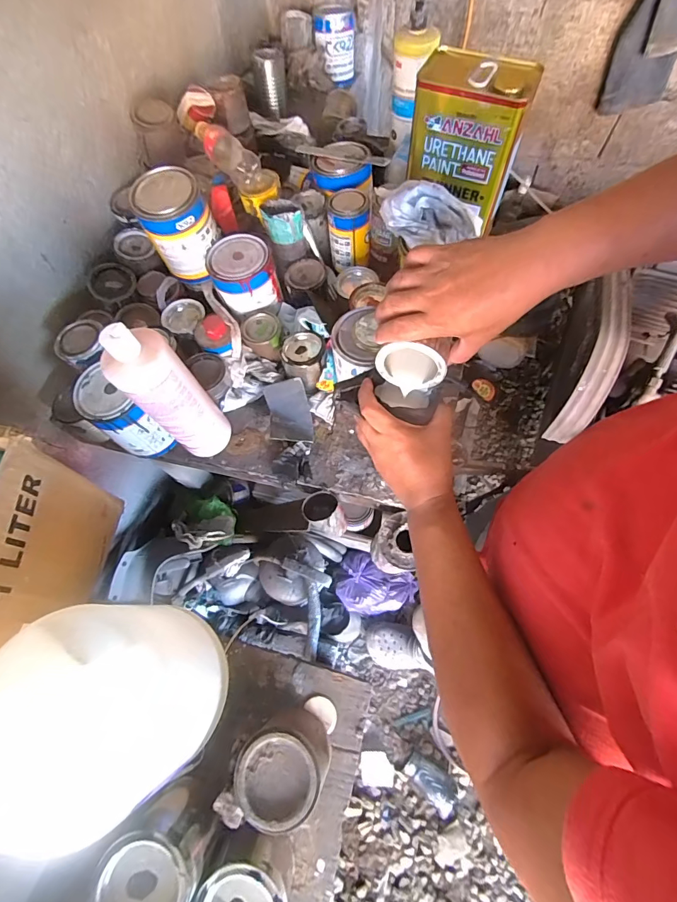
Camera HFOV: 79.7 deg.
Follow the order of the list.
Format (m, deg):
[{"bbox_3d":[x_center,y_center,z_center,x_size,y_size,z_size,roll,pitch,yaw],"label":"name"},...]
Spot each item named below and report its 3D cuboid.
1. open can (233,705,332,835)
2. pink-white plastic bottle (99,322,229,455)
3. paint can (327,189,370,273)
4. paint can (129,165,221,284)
[{"bbox_3d":[-0.049,0.287,0.371,0.069,0.070,0.077,31,71,14],"label":"open can"},{"bbox_3d":[-0.217,-0.071,0.540,0.069,0.236,0.084,39,73,16],"label":"pink-white plastic bottle"},{"bbox_3d":[0.019,-0.394,0.721,0.070,0.108,0.080,2,67,3],"label":"paint can"},{"bbox_3d":[-0.251,-0.353,0.650,0.102,0.134,0.102,-1,67,2],"label":"paint can"}]

